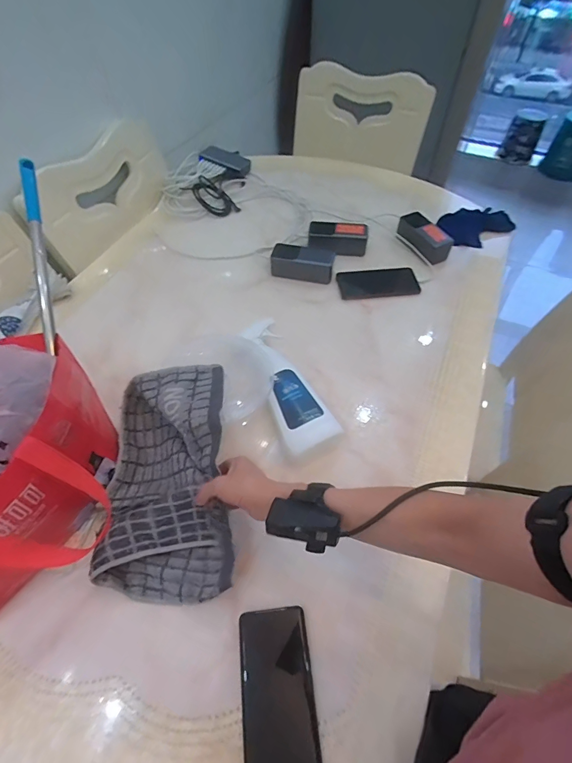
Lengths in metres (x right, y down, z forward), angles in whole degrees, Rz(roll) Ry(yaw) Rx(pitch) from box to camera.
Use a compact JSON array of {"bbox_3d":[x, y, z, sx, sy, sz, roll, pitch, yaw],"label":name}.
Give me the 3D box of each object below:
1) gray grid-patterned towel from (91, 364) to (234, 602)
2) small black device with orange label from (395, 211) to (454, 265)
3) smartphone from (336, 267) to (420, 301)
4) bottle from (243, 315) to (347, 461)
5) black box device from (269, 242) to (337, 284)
[{"bbox_3d":[-0.157,0.125,0.513,0.169,0.093,0.290,-6,55,-5],"label":"gray grid-patterned towel"},{"bbox_3d":[0.301,-0.318,0.850,0.067,0.047,0.135,-32,60,-21],"label":"small black device with orange label"},{"bbox_3d":[0.193,-0.208,0.812,0.164,0.007,0.083,-6,54,-4],"label":"smartphone"},{"bbox_3d":[-0.006,0.001,0.632,0.077,0.052,0.270,-20,57,-14],"label":"bottle"},{"bbox_3d":[0.035,-0.257,0.822,0.132,0.050,0.063,7,55,6],"label":"black box device"}]

